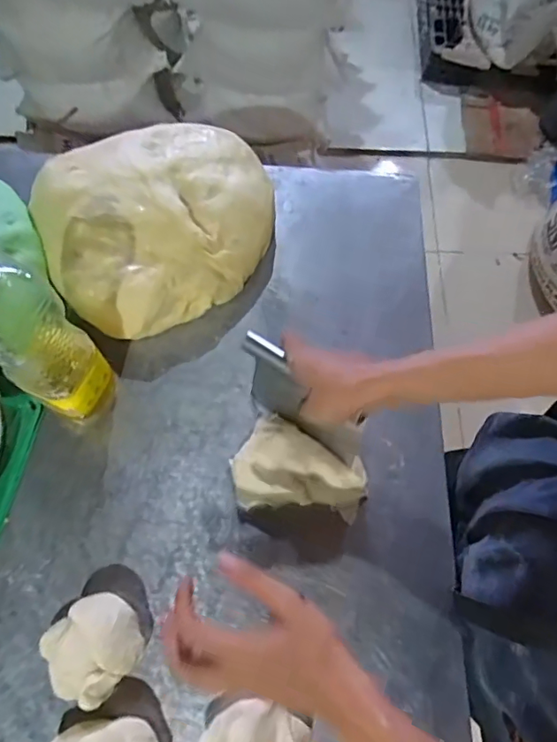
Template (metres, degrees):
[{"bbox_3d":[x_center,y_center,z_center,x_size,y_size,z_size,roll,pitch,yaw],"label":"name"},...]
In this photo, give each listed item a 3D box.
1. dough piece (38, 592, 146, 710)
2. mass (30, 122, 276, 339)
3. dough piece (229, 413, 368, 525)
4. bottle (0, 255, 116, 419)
[{"bbox_3d":[-0.175,0.260,0.479,0.081,0.047,0.084,1,69,-2],"label":"dough piece"},{"bbox_3d":[-0.142,-0.177,0.621,0.278,0.107,0.234,-18,71,-10],"label":"mass"},{"bbox_3d":[0.023,0.115,0.539,0.140,0.056,0.094,26,70,7],"label":"dough piece"},{"bbox_3d":[-0.217,-0.019,0.467,0.069,0.262,0.081,42,73,13],"label":"bottle"}]

